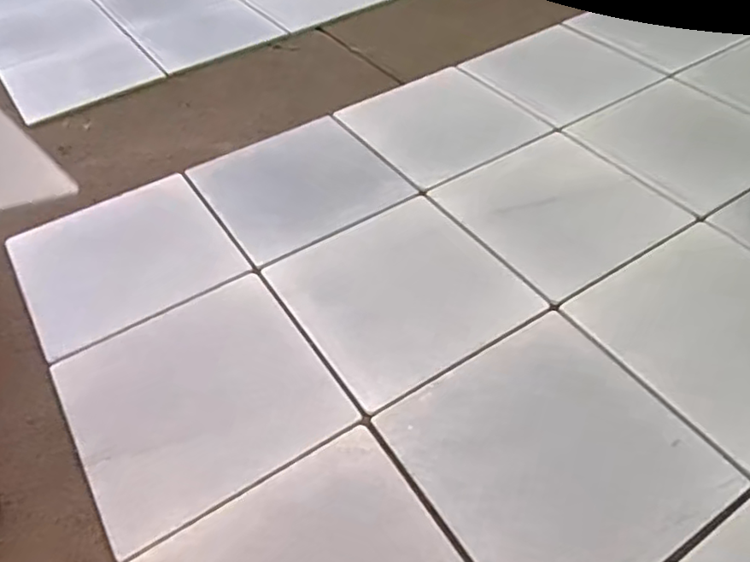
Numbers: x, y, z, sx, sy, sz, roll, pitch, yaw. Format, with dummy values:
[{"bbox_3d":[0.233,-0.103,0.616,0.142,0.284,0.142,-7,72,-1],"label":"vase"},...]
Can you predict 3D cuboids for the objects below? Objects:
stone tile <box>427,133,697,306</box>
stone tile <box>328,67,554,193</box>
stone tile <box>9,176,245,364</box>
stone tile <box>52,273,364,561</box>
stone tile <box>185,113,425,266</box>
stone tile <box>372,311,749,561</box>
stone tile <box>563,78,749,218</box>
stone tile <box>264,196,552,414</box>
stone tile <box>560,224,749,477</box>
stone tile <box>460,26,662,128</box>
[{"bbox_3d":[0.304,-0.120,1.012,0.302,0.024,0.304,-28,50,-19],"label":"stone tile"},{"bbox_3d":[0.126,-0.314,1.198,0.323,0.018,0.310,-28,50,-20],"label":"stone tile"},{"bbox_3d":[-0.398,-0.048,0.974,0.300,0.011,0.317,-27,49,-19],"label":"stone tile"},{"bbox_3d":[-0.222,0.138,0.784,0.302,0.011,0.303,-27,49,-19],"label":"stone tile"},{"bbox_3d":[-0.134,-0.176,1.069,0.297,0.026,0.282,-28,50,-19],"label":"stone tile"},{"bbox_3d":[0.208,0.197,0.711,0.300,0.018,0.310,-27,49,-19],"label":"stone tile"},{"bbox_3d":[0.553,-0.252,1.108,0.272,0.025,0.305,-32,51,-11],"label":"stone tile"},{"bbox_3d":[0.037,0.008,0.898,0.300,0.012,0.307,-27,49,-19],"label":"stone tile"},{"bbox_3d":[0.461,0.063,0.811,0.294,0.013,0.301,-28,49,-19],"label":"stone tile"},{"bbox_3d":[0.394,-0.446,1.300,0.289,0.010,0.302,-26,49,-18],"label":"stone tile"}]

